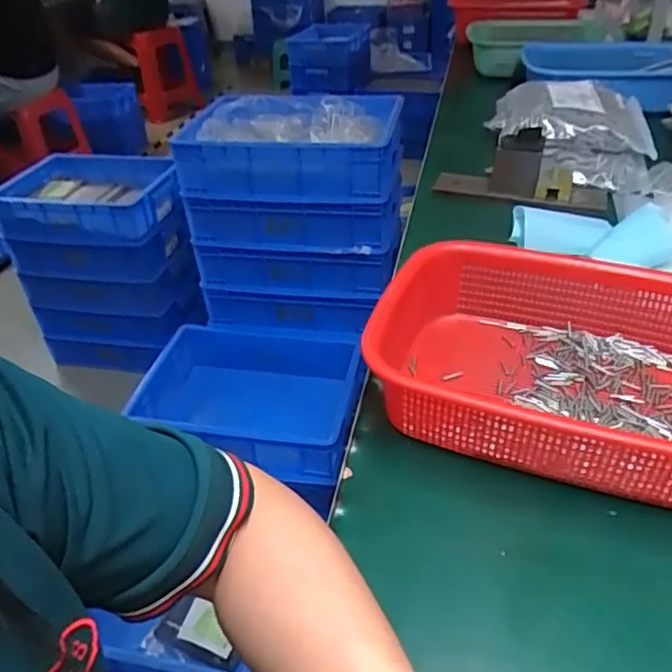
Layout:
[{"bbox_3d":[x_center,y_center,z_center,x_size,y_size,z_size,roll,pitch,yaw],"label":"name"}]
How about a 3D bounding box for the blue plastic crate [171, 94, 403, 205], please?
[{"bbox_3d":[-0.079,-0.390,1.227,0.400,0.117,0.314,4,37,11],"label":"blue plastic crate"}]

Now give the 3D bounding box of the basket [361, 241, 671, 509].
[{"bbox_3d":[0.170,0.019,0.464,0.275,0.071,0.208,13,39,23],"label":"basket"}]

